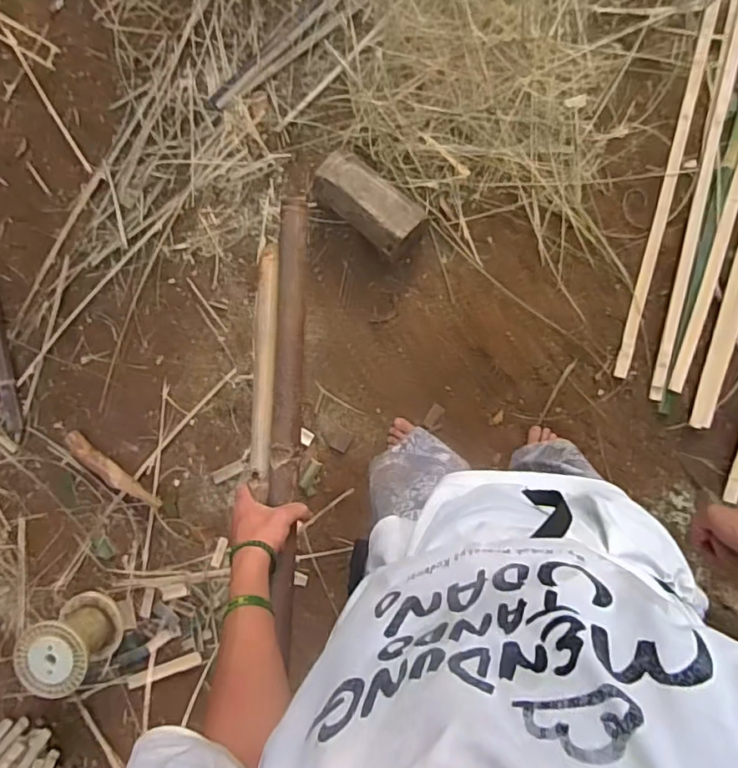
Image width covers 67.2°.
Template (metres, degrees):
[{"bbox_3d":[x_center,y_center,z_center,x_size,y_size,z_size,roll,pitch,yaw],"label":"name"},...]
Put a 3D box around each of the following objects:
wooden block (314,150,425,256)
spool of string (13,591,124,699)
[{"bbox_3d":[-0.001,-0.456,1.402,0.294,0.124,0.136,40,95,2],"label":"wooden block"},{"bbox_3d":[-0.826,0.717,1.532,0.201,0.211,0.197,0,93,4],"label":"spool of string"}]

